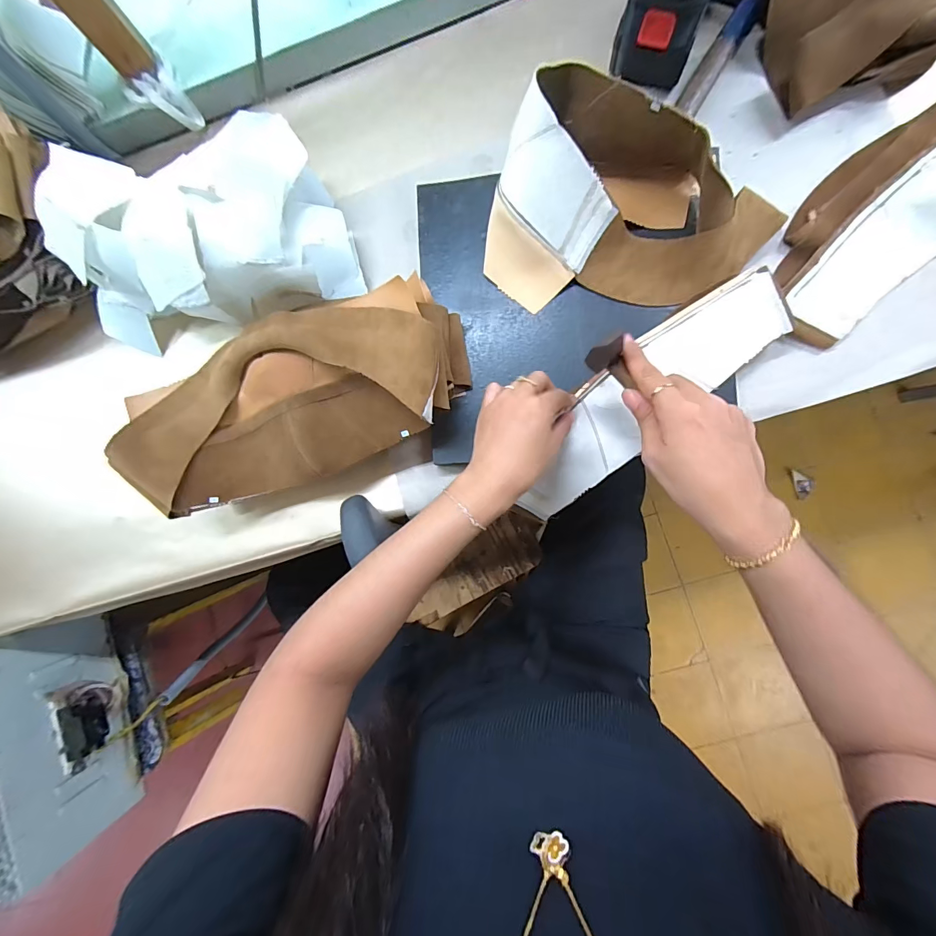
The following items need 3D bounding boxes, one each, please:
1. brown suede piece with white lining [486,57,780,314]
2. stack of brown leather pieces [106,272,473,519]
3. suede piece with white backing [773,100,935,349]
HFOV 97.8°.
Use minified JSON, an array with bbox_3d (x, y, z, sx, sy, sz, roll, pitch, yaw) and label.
[{"bbox_3d":[0.152,-0.227,0.373,0.256,0.087,0.166,20,89,7],"label":"brown suede piece with white lining"},{"bbox_3d":[-0.169,-0.062,0.403,0.349,0.081,0.146,-23,84,5],"label":"stack of brown leather pieces"},{"bbox_3d":[0.447,-0.283,0.378,0.382,0.032,0.121,-40,83,3],"label":"suede piece with white backing"}]

